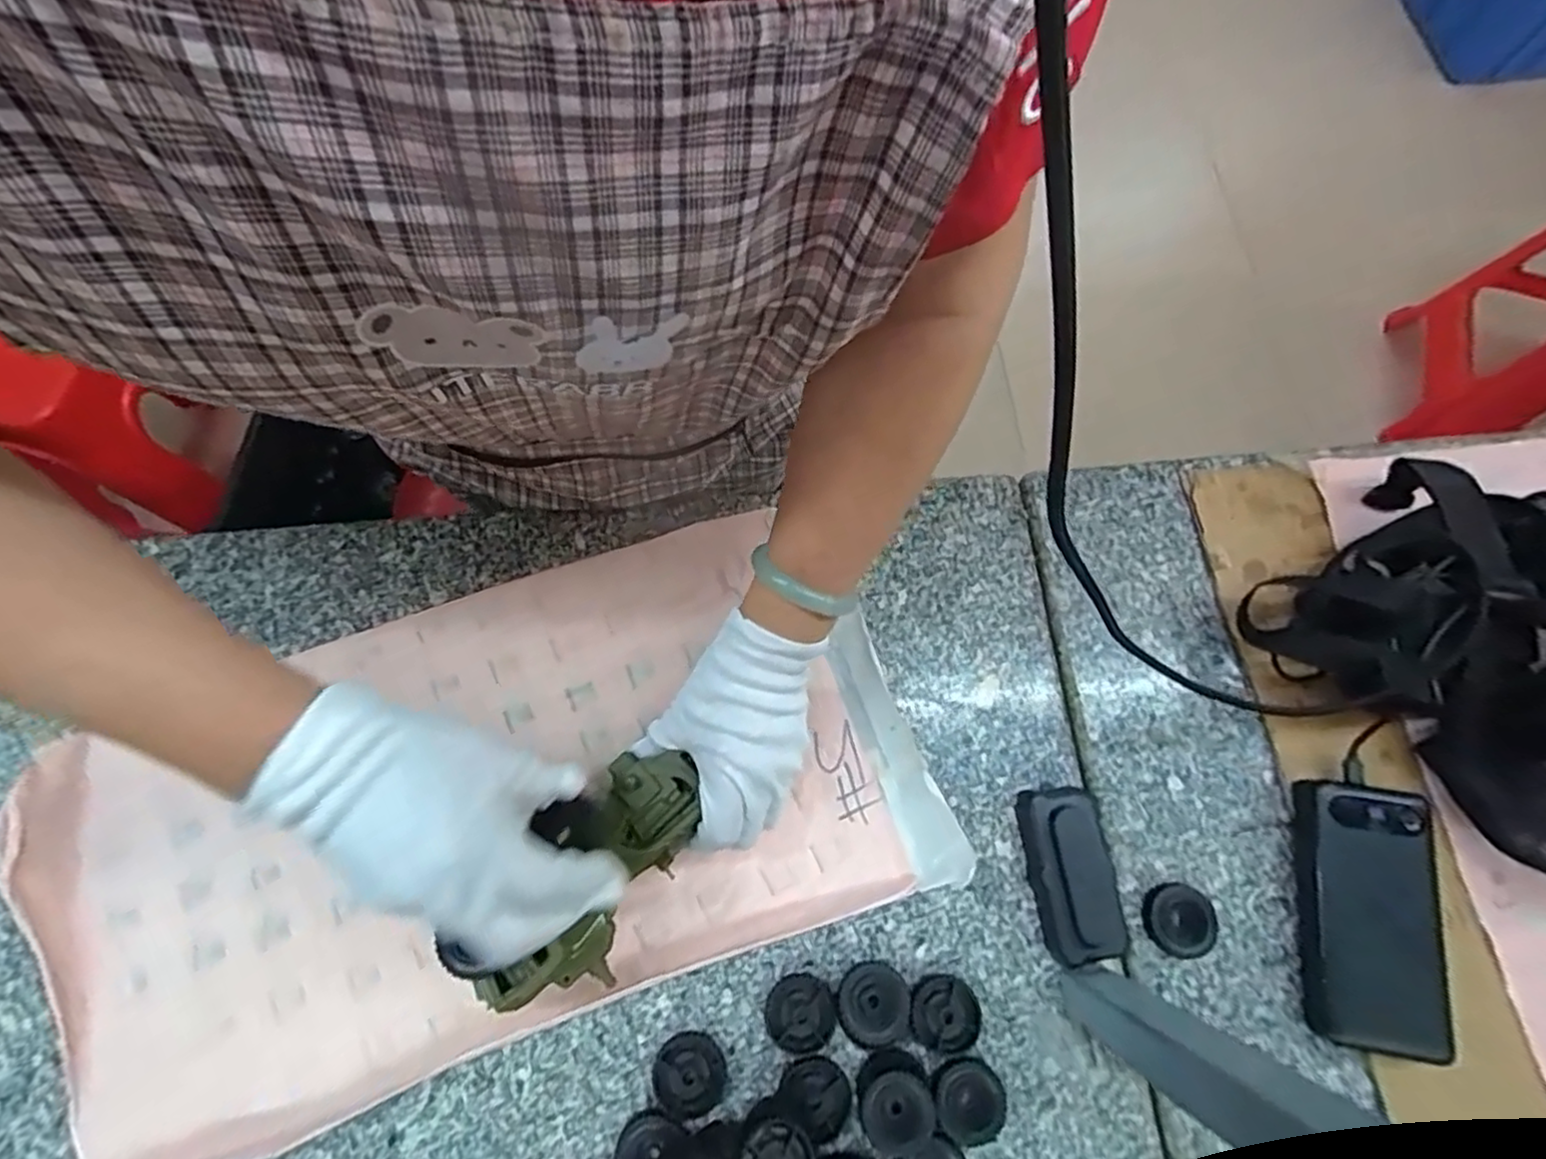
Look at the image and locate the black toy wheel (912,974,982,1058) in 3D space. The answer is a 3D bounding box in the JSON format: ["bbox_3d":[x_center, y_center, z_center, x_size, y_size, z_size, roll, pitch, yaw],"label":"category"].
[{"bbox_3d":[0.110,0.278,0.426,0.042,0.013,0.041,0,74,-1],"label":"black toy wheel"}]

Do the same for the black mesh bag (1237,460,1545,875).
[{"bbox_3d":[0.487,0.052,0.449,0.247,0.094,0.190,40,77,10],"label":"black mesh bag"}]

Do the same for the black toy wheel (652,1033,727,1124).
[{"bbox_3d":[-0.051,0.308,0.415,0.044,0.010,0.043,0,74,-1],"label":"black toy wheel"}]

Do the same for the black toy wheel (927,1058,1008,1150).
[{"bbox_3d":[0.121,0.322,0.412,0.041,0.014,0.046,-24,76,-8],"label":"black toy wheel"}]

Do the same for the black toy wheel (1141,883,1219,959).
[{"bbox_3d":[0.267,0.224,0.439,0.044,0.014,0.043,0,74,-1],"label":"black toy wheel"}]

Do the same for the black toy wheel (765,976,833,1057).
[{"bbox_3d":[0.017,0.276,0.424,0.042,0.008,0.042,0,74,-1],"label":"black toy wheel"}]

